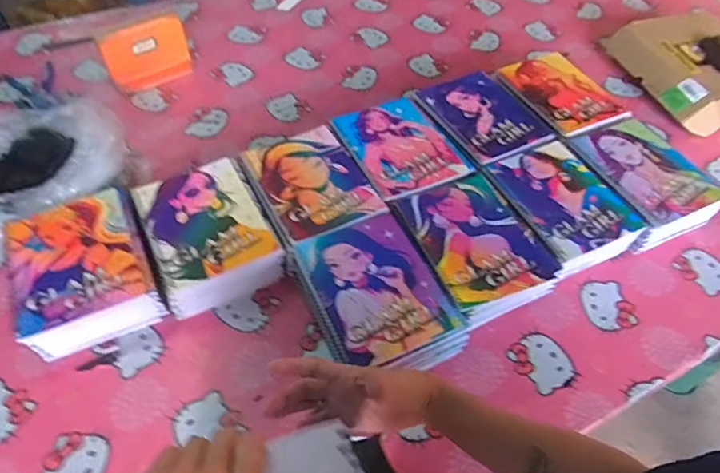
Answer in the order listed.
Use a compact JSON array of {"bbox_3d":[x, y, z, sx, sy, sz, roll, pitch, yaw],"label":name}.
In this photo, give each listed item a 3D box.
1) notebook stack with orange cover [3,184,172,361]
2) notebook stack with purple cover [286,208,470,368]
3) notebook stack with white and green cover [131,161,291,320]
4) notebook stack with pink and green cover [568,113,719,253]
[{"bbox_3d":[-0.371,0.047,0.682,0.173,0.079,0.199,-21,57,-18],"label":"notebook stack with orange cover"},{"bbox_3d":[0.017,0.088,0.671,0.156,0.080,0.219,-20,56,-18],"label":"notebook stack with purple cover"},{"bbox_3d":[-0.216,0.004,0.724,0.156,0.079,0.212,-24,58,-20],"label":"notebook stack with white and green cover"},{"bbox_3d":[0.453,-0.093,0.833,0.169,0.087,0.207,-20,56,-18],"label":"notebook stack with pink and green cover"}]

